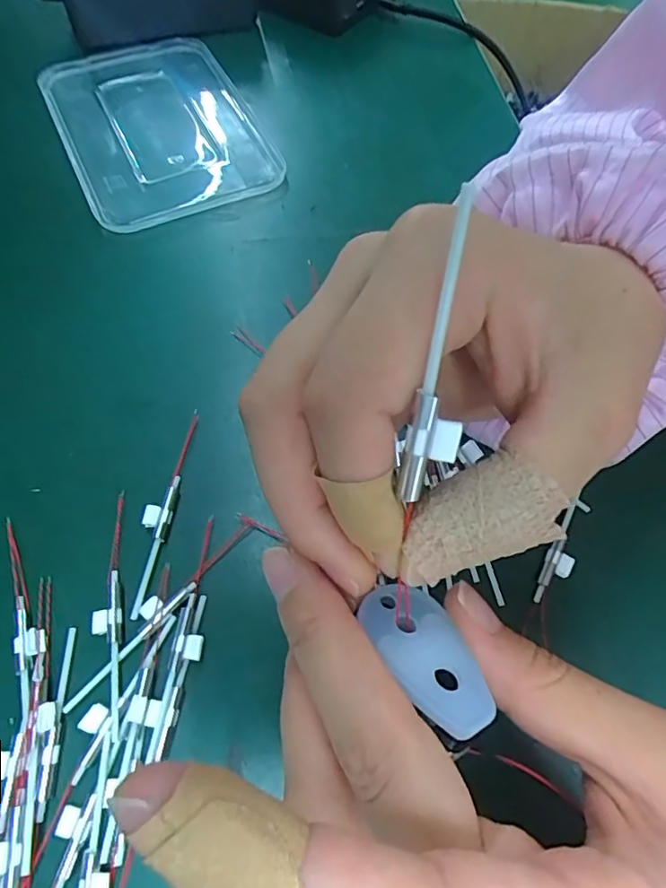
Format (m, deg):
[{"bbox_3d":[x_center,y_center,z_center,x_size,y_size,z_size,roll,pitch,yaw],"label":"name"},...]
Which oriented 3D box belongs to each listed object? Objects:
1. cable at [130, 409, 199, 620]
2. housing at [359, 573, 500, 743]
[{"bbox_3d":[-0.072,0.025,0.228,0.010,0.004,0.091,8,61,2],"label":"cable"},{"bbox_3d":[0.021,0.046,0.121,0.017,0.009,0.034,-27,66,-16],"label":"housing"}]

